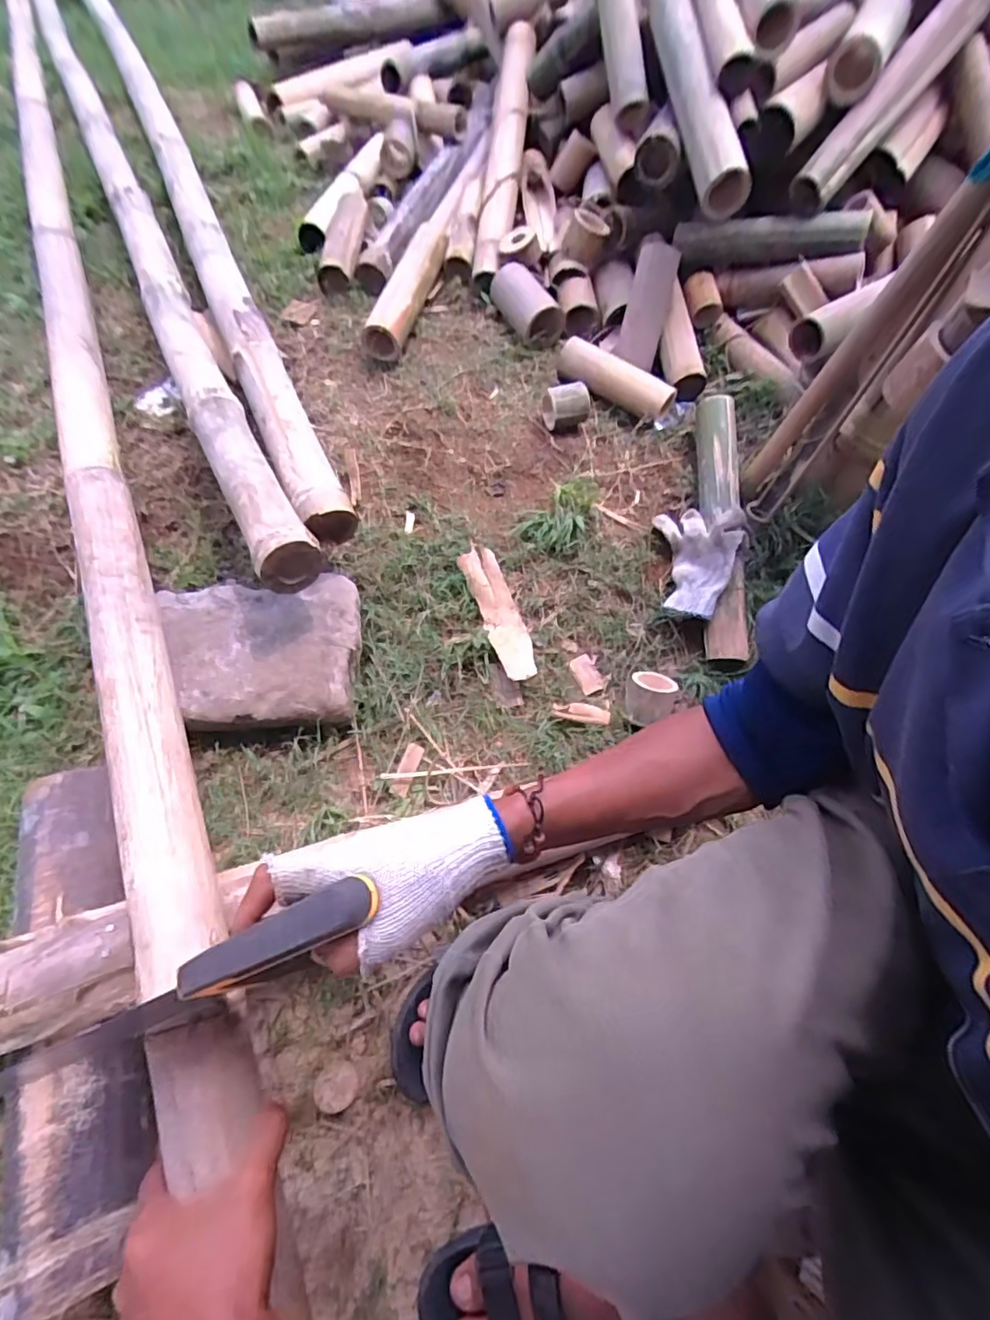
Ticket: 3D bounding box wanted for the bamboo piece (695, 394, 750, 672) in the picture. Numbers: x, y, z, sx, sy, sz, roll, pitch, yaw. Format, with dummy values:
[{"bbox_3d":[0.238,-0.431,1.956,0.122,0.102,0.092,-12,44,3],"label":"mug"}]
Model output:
[{"bbox_3d":[0.327,-0.200,0.843,0.057,0.052,0.416,2,77,-1],"label":"bamboo piece"}]

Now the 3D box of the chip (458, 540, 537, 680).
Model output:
[{"bbox_3d":[0.006,-0.070,0.809,0.049,0.029,0.204,-19,76,-13],"label":"chip"}]

